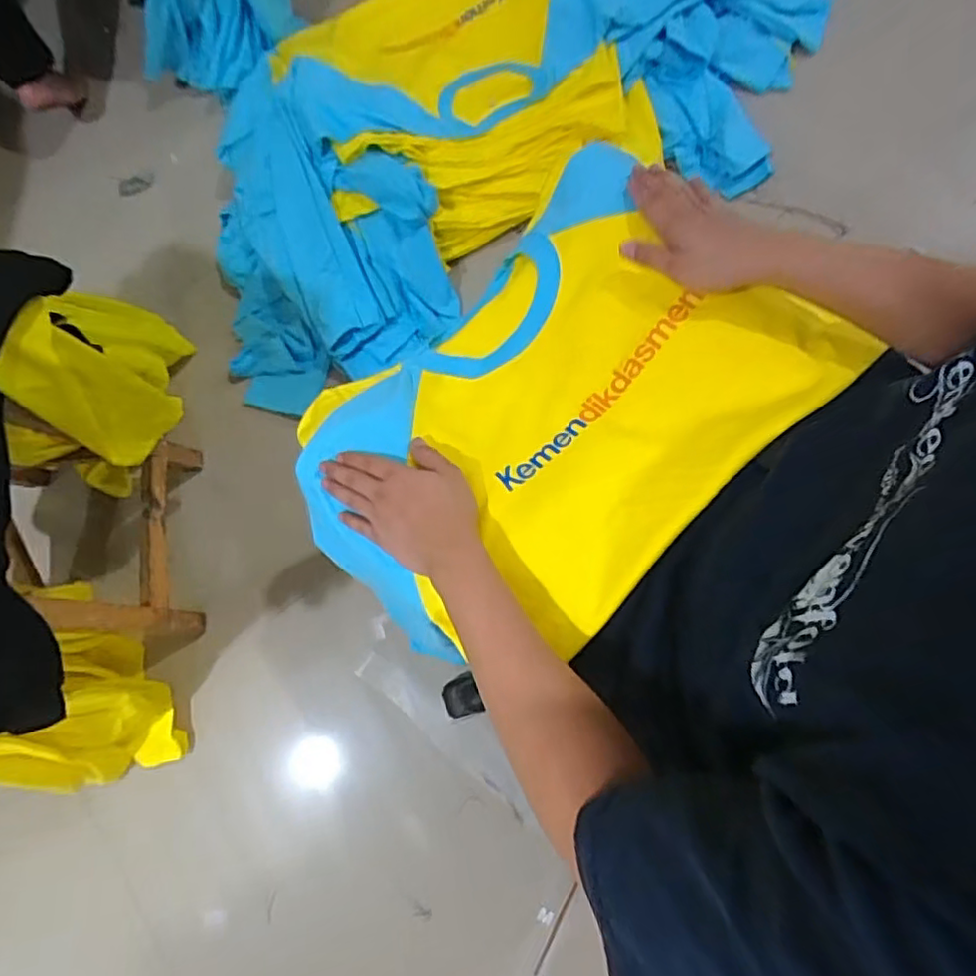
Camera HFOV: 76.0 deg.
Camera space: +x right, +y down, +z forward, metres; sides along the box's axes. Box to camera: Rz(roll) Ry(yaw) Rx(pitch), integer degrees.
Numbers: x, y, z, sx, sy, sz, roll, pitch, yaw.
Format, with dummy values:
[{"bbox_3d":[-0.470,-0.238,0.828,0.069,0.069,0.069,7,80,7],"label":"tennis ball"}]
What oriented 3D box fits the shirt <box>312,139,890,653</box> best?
[{"bbox_3d":[0.047,-0.082,0.561,0.442,0.084,0.360,-42,62,-4],"label":"shirt"}]

